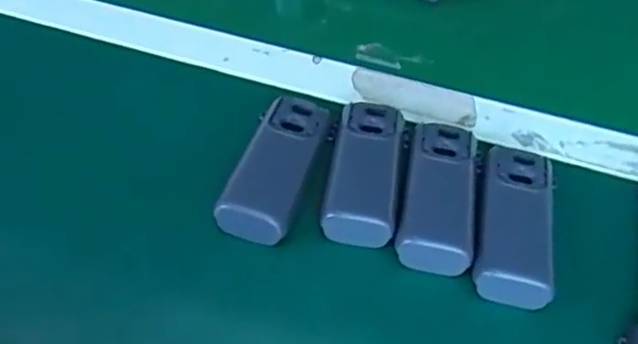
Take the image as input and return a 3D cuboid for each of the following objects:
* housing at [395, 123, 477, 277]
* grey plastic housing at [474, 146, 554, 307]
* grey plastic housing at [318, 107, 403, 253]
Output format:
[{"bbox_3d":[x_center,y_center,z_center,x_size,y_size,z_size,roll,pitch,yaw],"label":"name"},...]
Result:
[{"bbox_3d":[0.070,0.011,0.373,0.039,0.020,0.100,11,51,5],"label":"housing"},{"bbox_3d":[0.111,0.026,0.362,0.039,0.018,0.103,14,51,7],"label":"grey plastic housing"},{"bbox_3d":[0.027,-0.003,0.382,0.040,0.021,0.100,9,51,3],"label":"grey plastic housing"}]

